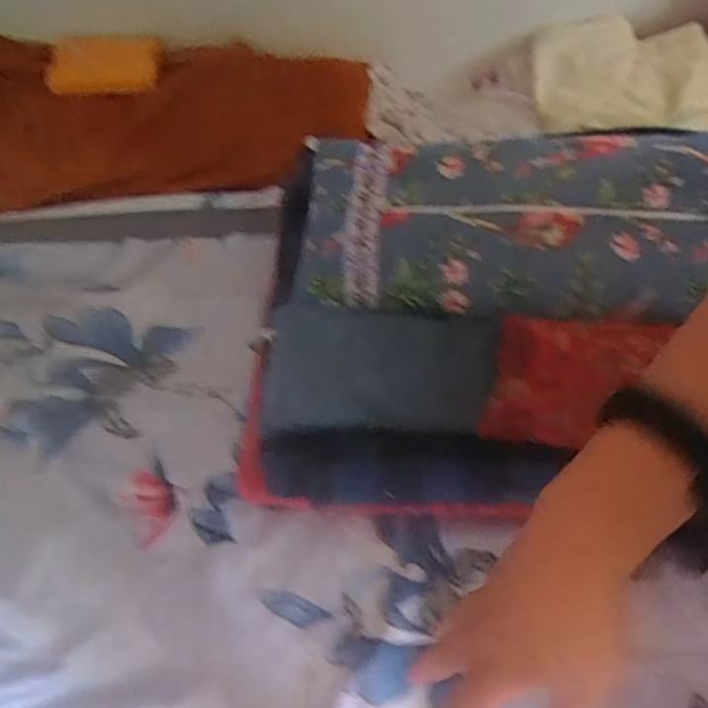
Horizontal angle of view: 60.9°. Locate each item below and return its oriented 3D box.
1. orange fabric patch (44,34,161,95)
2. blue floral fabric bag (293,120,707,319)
[{"bbox_3d":[-0.287,-0.333,0.690,0.136,0.050,0.043,2,60,4],"label":"orange fabric patch"},{"bbox_3d":[0.161,-0.120,0.509,0.425,0.059,0.198,0,63,0],"label":"blue floral fabric bag"}]

